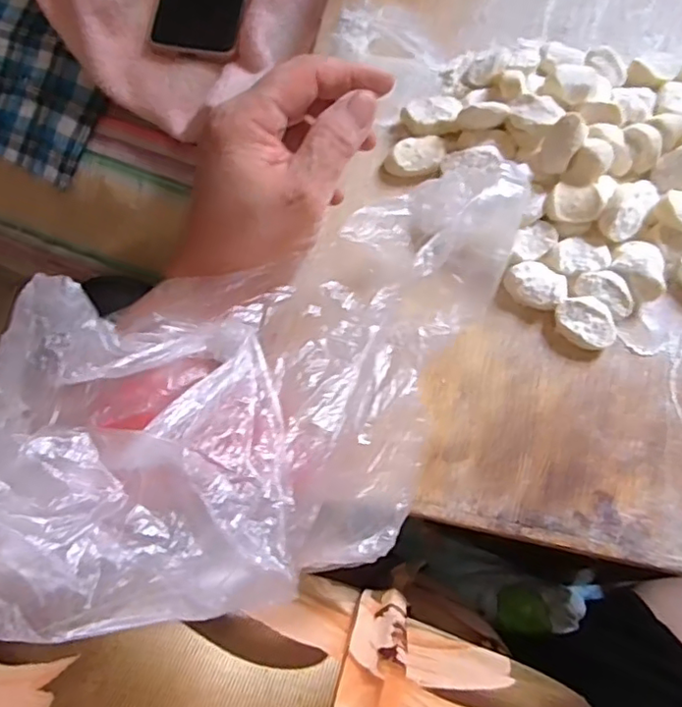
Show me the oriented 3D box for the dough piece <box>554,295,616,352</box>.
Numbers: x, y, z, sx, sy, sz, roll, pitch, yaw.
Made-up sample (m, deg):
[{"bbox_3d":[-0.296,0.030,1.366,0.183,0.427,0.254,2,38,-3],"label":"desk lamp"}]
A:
[{"bbox_3d":[0.138,-0.017,0.336,0.034,0.011,0.025,38,82,8],"label":"dough piece"}]

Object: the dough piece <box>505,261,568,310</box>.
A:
[{"bbox_3d":[0.112,-0.039,0.343,0.034,0.011,0.024,19,80,5],"label":"dough piece"}]

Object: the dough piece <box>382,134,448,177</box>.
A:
[{"bbox_3d":[0.047,-0.123,0.376,0.037,0.009,0.026,-10,78,0],"label":"dough piece"}]

